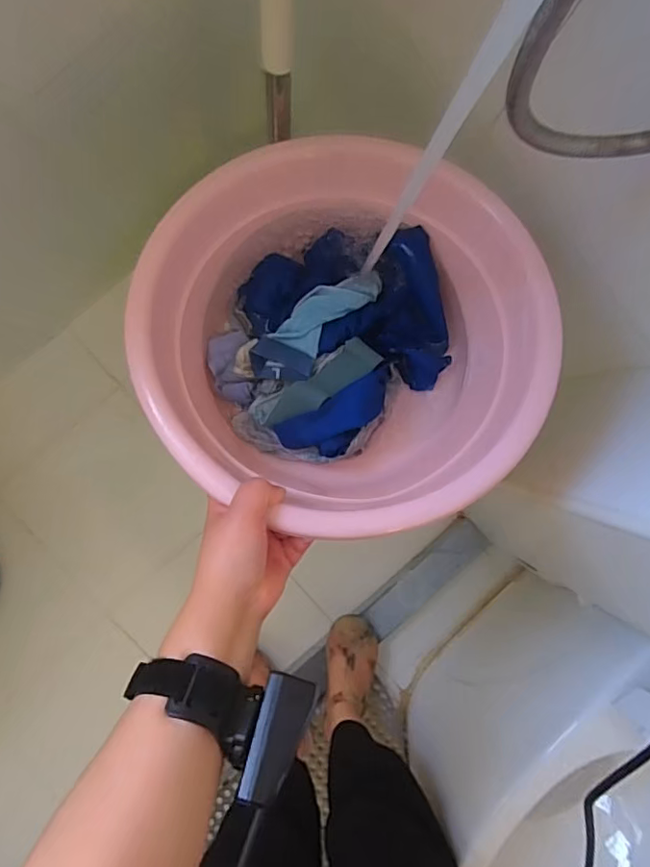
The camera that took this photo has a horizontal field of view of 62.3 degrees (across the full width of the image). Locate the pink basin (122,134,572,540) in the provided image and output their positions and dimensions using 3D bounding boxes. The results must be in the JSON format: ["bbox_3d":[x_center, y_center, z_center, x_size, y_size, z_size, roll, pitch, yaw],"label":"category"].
[{"bbox_3d":[0.022,-0.087,0.462,0.304,0.143,0.317,0,92,-5],"label":"pink basin"}]

